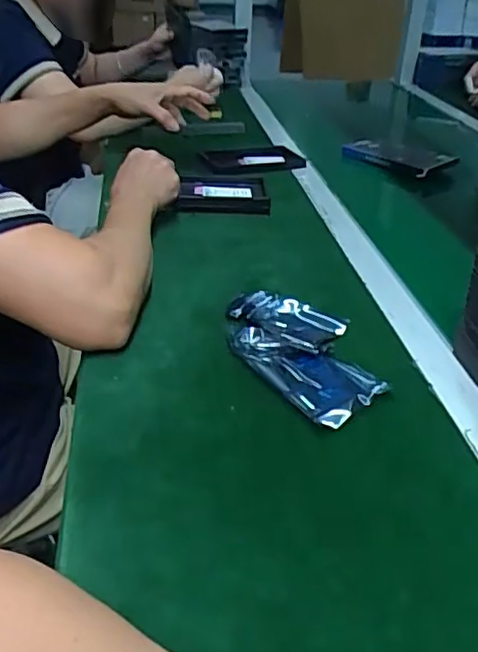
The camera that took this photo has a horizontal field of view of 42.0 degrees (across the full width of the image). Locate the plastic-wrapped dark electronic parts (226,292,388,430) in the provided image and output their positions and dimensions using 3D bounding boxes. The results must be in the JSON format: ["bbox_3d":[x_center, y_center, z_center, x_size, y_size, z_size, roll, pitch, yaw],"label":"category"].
[{"bbox_3d":[0.055,0.022,0.544,0.109,0.023,0.168,-3,33,-9],"label":"plastic-wrapped dark electronic parts"}]

